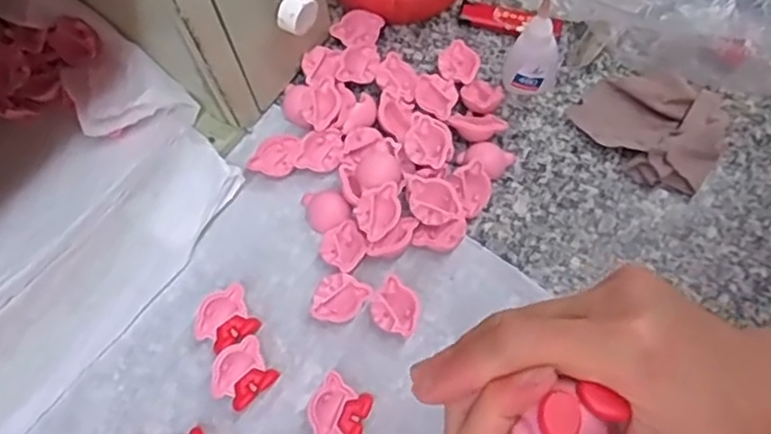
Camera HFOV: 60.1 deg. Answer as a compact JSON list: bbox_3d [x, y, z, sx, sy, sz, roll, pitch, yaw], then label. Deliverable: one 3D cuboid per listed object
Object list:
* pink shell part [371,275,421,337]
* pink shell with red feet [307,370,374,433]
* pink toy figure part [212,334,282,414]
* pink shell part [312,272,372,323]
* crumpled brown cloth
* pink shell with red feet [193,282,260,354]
[{"bbox_3d":[0.008,0.056,0.407,0.029,0.014,0.030,26,71,11],"label":"pink shell part"},{"bbox_3d":[-0.027,0.113,0.387,0.033,0.014,0.037,21,70,9],"label":"pink shell with red feet"},{"bbox_3d":[-0.085,0.093,0.396,0.034,0.015,0.037,42,75,16],"label":"pink toy figure part"},{"bbox_3d":[-0.028,0.052,0.409,0.030,0.017,0.030,26,71,11],"label":"pink shell part"},{"bbox_3d":[0.180,-0.063,0.443,0.068,0.028,0.093,-41,73,-14],"label":"crumpled brown cloth"},{"bbox_3d":[-0.098,0.065,0.409,0.036,0.018,0.035,0,68,1],"label":"pink shell with red feet"}]

